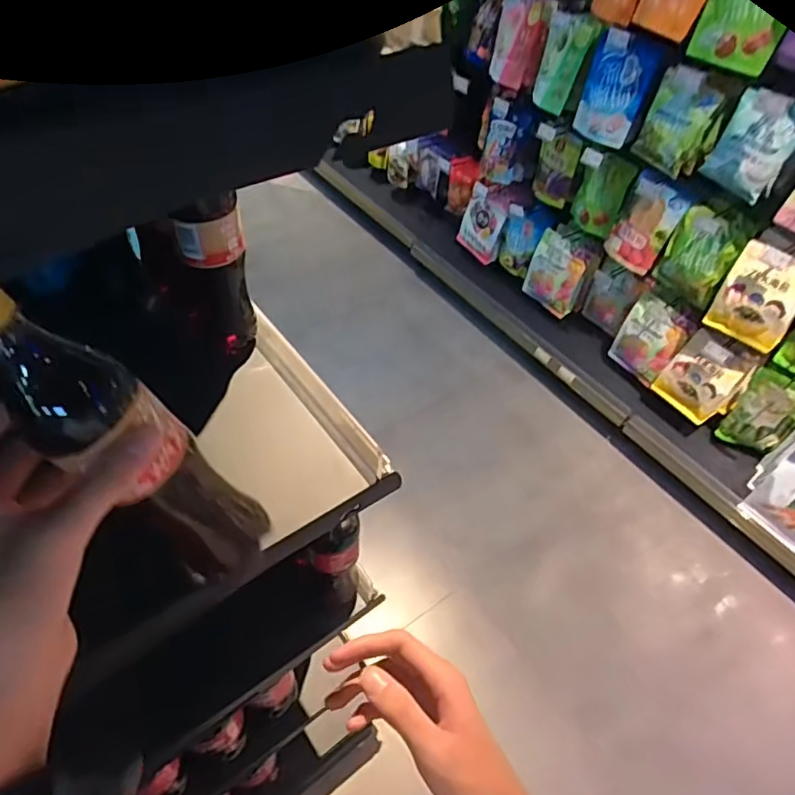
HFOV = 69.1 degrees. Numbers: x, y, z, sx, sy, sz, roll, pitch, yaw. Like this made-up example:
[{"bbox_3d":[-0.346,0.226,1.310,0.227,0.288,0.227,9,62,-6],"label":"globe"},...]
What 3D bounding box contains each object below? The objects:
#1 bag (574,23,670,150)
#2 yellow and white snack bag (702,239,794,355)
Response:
[{"bbox_3d":[0.621,-0.875,1.640,0.045,0.284,0.208,-24,55,-33],"label":"bag"},{"bbox_3d":[1.005,-0.280,1.598,0.065,0.278,0.205,-29,57,-26],"label":"yellow and white snack bag"}]

